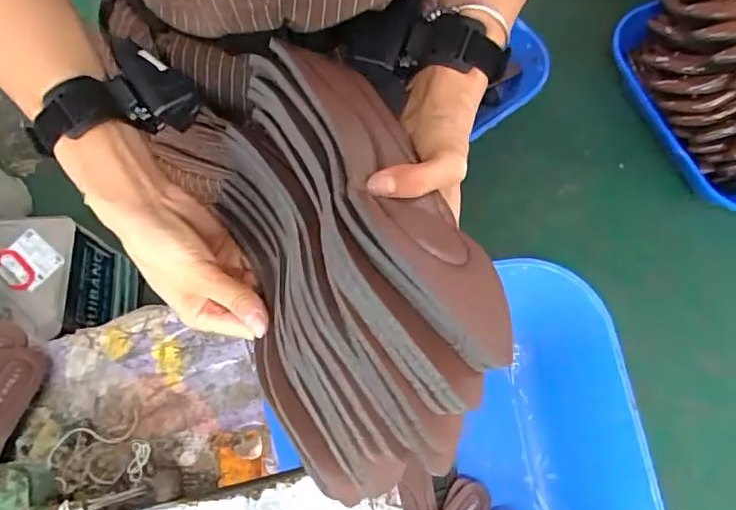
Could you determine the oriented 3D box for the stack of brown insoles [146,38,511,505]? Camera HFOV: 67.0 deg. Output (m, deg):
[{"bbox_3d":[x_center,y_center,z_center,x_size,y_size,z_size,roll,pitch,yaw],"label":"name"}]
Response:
[{"bbox_3d":[-0.021,-0.002,0.352,0.085,0.163,0.267,2,51,-37],"label":"stack of brown insoles"}]

